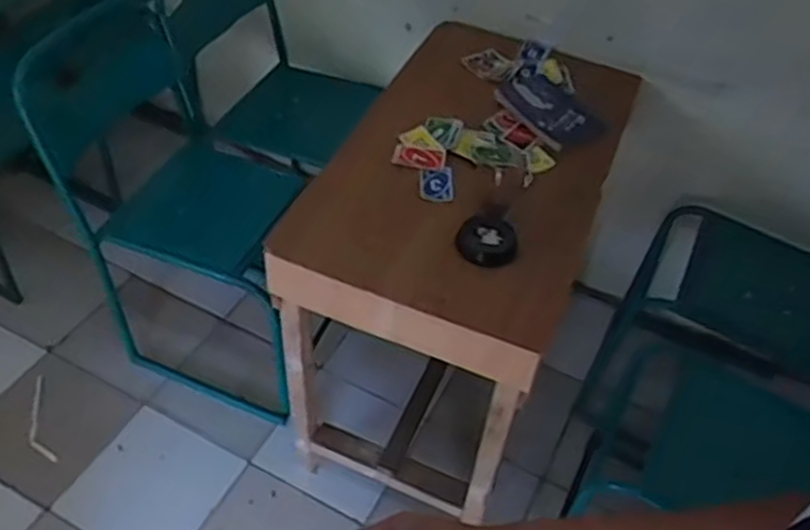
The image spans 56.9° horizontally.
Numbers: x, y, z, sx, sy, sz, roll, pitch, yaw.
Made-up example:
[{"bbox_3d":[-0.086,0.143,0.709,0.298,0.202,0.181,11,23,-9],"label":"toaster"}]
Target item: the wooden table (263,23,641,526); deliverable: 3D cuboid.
[{"bbox_3d":[0.126,-0.032,1.566,0.432,0.592,0.806,19,49,12],"label":"wooden table"}]

